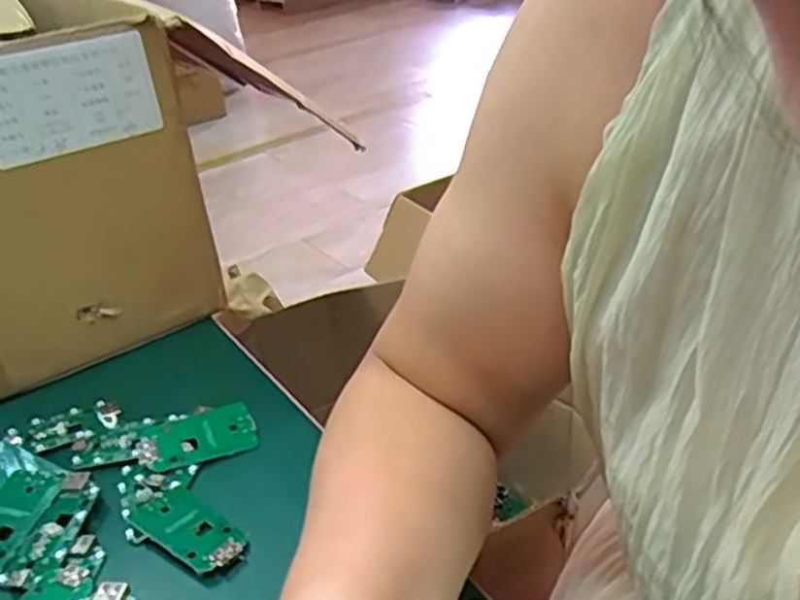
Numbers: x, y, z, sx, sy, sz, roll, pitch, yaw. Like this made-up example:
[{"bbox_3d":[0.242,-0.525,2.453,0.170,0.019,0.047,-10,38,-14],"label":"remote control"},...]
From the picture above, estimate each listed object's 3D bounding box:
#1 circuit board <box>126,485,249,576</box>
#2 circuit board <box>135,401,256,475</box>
[{"bbox_3d":[-0.106,0.112,0.365,0.070,0.008,0.030,19,39,37],"label":"circuit board"},{"bbox_3d":[-0.114,0.077,0.413,0.064,0.012,0.030,-18,32,-18],"label":"circuit board"}]

